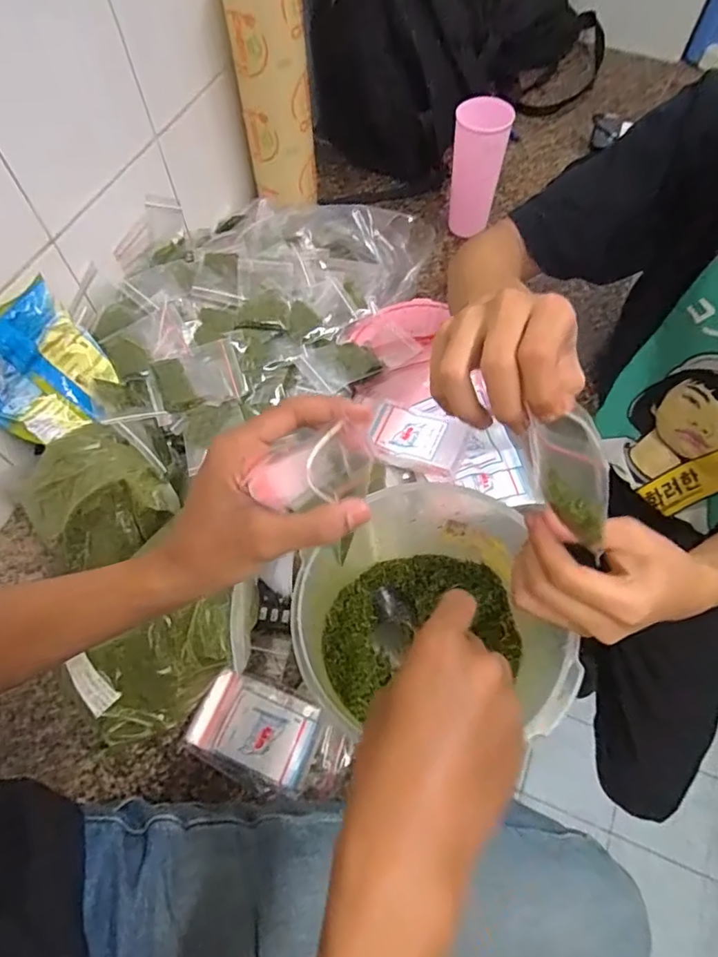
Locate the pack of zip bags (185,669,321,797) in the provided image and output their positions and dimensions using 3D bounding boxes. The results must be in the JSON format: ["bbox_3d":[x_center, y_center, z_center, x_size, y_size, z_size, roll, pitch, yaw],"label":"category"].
[{"bbox_3d":[-0.100,0.242,0.518,0.114,0.019,0.085,21,66,11],"label":"pack of zip bags"}]

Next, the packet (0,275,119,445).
[{"bbox_3d":[-0.340,-0.113,0.581,0.034,0.137,0.130,16,58,48],"label":"packet"}]

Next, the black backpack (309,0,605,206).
[{"bbox_3d":[0.179,-0.776,0.843,0.242,0.363,0.578,37,70,18],"label":"black backpack"}]

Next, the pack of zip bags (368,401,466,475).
[{"bbox_3d":[0.067,-0.049,0.644,0.112,0.019,0.085,17,65,9],"label":"pack of zip bags"}]

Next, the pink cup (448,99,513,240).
[{"bbox_3d":[0.164,-0.432,0.759,0.069,0.158,0.060,12,64,7],"label":"pink cup"}]

